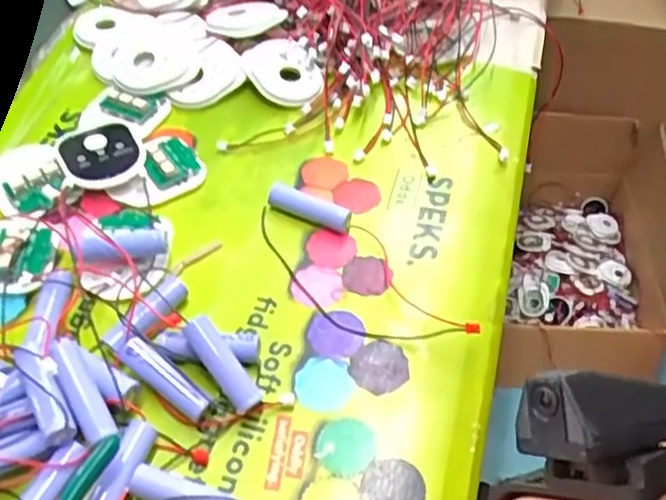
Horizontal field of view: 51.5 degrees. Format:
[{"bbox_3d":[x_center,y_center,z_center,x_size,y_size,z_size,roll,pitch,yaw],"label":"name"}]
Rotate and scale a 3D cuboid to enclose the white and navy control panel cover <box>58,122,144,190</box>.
[{"bbox_3d":[-0.143,-0.061,0.426,0.049,0.007,0.059,-17,53,-12],"label":"white and navy control panel cover"}]

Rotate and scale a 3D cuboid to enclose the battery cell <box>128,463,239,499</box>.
[{"bbox_3d":[-0.063,0.108,0.299,0.049,0.014,0.014,15,53,13],"label":"battery cell"}]

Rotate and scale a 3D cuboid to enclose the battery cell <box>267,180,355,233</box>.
[{"bbox_3d":[-0.013,-0.025,0.400,0.050,0.017,0.010,19,54,16],"label":"battery cell"}]

